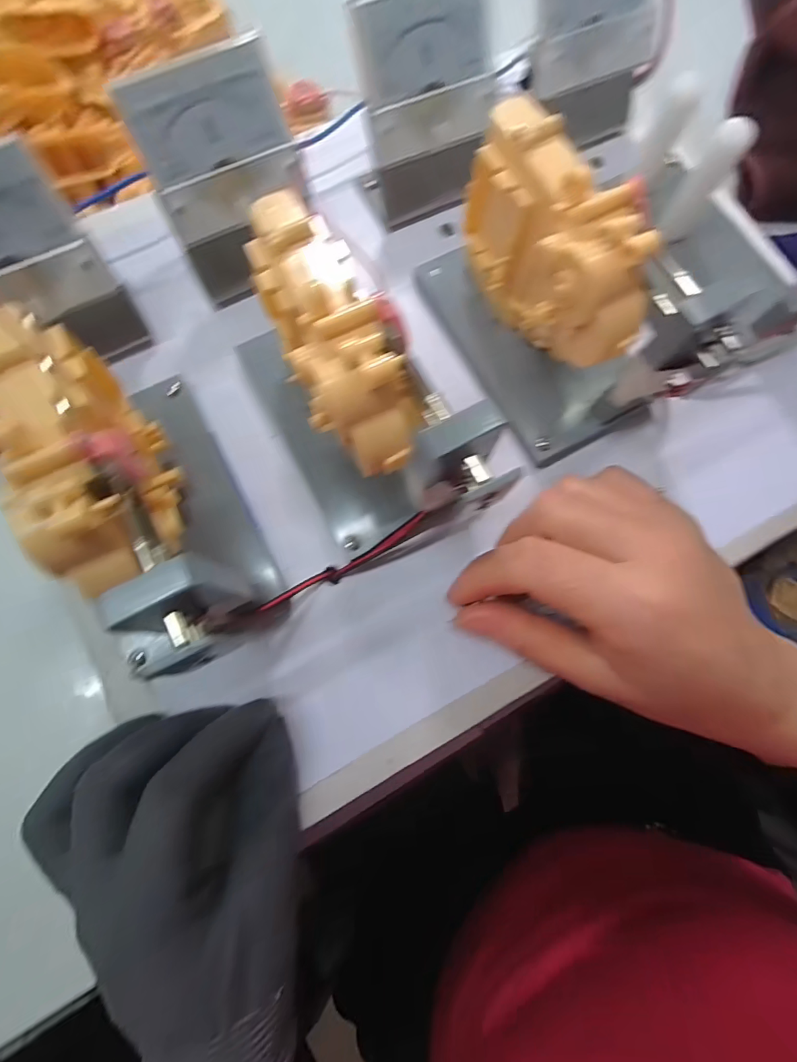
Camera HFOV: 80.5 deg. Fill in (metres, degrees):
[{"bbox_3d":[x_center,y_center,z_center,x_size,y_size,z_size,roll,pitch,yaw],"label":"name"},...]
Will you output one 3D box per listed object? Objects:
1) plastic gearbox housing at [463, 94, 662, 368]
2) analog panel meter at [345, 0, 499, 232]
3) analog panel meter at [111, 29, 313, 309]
[{"bbox_3d":[0.061,-0.109,0.190,0.031,0.065,0.092,-23,78,-6],"label":"plastic gearbox housing"},{"bbox_3d":[0.017,-0.200,0.224,0.067,0.072,0.039,-28,79,-7],"label":"analog panel meter"},{"bbox_3d":[-0.073,-0.153,0.211,0.065,0.072,0.042,-30,79,-8],"label":"analog panel meter"}]

